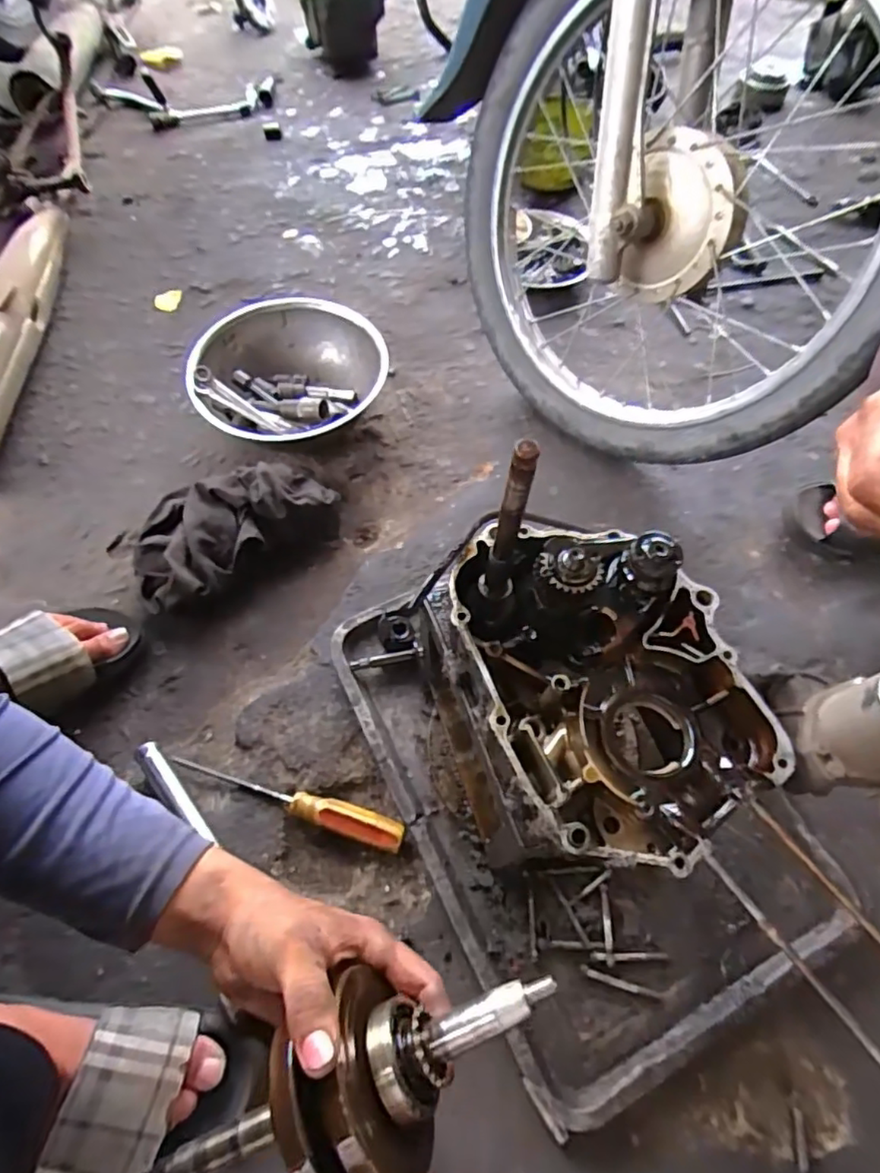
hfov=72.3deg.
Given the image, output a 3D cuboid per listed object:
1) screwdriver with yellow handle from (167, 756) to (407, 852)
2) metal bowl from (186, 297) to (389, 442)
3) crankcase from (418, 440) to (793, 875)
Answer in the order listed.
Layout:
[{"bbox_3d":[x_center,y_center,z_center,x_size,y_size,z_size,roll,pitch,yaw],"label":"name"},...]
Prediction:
[{"bbox_3d":[-0.154,0.212,0.609,0.246,0.028,0.030,17,60,10],"label":"screwdriver with yellow handle"},{"bbox_3d":[-0.220,-0.296,0.859,0.246,0.076,0.257,0,59,0],"label":"metal bowl"},{"bbox_3d":[0.104,0.057,0.423,0.192,0.131,0.260,-12,59,-7],"label":"crankcase"}]

